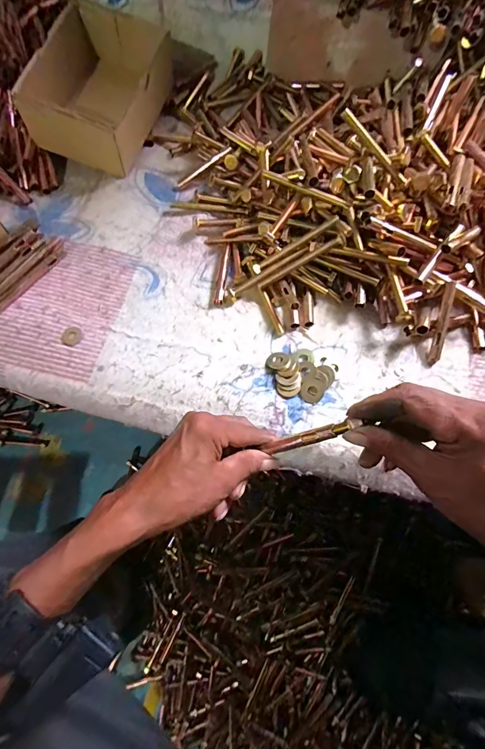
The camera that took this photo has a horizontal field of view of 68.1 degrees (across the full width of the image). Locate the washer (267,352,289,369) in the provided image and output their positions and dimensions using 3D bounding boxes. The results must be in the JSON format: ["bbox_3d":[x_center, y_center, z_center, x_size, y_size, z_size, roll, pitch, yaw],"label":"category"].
[{"bbox_3d":[0.039,-0.016,0.392,0.023,0.004,0.024,-4,51,6],"label":"washer"}]

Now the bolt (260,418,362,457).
[{"bbox_3d":[0.053,0.053,0.298,0.080,0.008,0.011,-24,64,29],"label":"bolt"}]

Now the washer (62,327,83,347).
[{"bbox_3d":[-0.191,-0.043,0.401,0.020,0.004,0.022,0,68,0],"label":"washer"}]

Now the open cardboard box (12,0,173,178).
[{"bbox_3d":[-0.185,-0.376,0.481,0.128,0.100,0.189,21,69,8],"label":"open cardboard box"}]

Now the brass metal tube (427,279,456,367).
[{"bbox_3d":[0.215,-0.054,0.387,0.011,0.008,0.088,10,100,4],"label":"brass metal tube"}]

